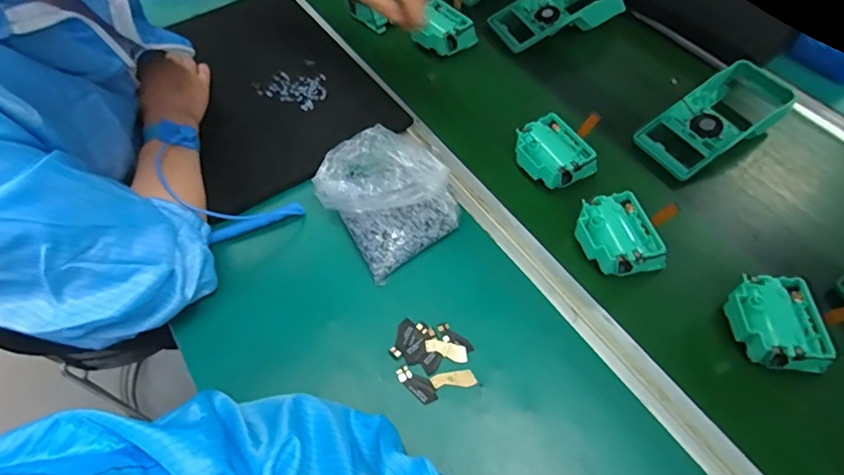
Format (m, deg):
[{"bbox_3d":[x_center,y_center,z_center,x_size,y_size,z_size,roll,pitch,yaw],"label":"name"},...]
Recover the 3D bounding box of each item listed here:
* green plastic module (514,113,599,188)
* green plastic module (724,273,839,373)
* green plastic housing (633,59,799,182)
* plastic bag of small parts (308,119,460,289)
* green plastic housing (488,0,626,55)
[{"bbox_3d":[0.141,-0.088,0.529,0.069,0.044,0.079,-28,62,-19],"label":"green plastic module"},{"bbox_3d":[0.305,0.072,0.414,0.073,0.031,0.075,5,55,4],"label":"green plastic module"},{"bbox_3d":[0.347,-0.140,0.561,0.193,0.051,0.084,-28,61,-19],"label":"green plastic housing"},{"bbox_3d":[-0.033,-0.047,0.480,0.118,0.056,0.137,-31,62,-21],"label":"plastic bag of small parts"},{"bbox_3d":[0.191,-0.323,0.679,0.189,0.044,0.094,-20,57,-13],"label":"green plastic housing"}]

